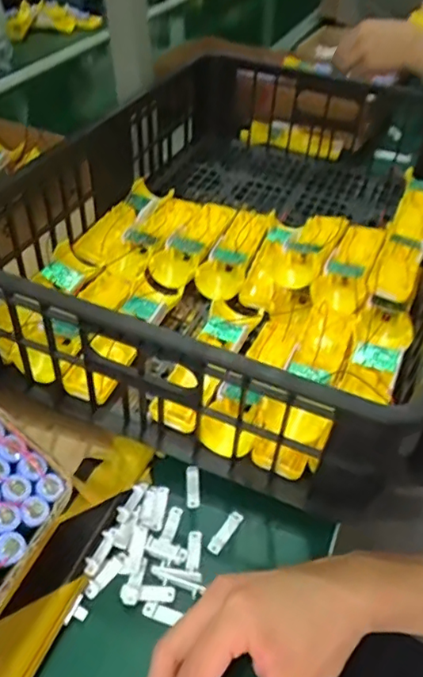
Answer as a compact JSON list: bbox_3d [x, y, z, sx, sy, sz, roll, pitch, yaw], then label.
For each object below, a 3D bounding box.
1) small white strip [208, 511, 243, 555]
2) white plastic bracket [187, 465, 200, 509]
[{"bbox_3d":[0.011,0.148,0.420,0.011,0.004,0.037,26,49,25],"label":"small white strip"},{"bbox_3d":[-0.015,0.120,0.447,0.011,0.008,0.033,-1,44,-2],"label":"white plastic bracket"}]

